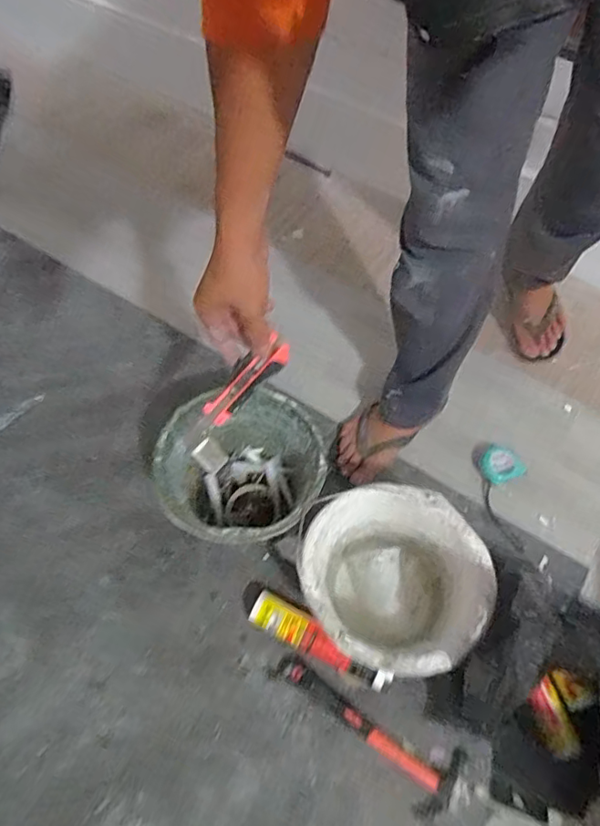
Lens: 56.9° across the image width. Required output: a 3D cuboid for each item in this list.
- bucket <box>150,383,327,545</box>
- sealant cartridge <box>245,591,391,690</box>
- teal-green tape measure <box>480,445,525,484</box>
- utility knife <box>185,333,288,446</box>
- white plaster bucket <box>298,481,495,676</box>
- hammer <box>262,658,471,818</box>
[{"bbox_3d":[-0.092,0.107,0.879,0.243,0.151,0.227,2,62,-3],"label":"bucket"},{"bbox_3d":[0.030,0.343,0.834,0.219,0.055,0.048,25,63,9],"label":"sealant cartridge"},{"bbox_3d":[0.358,0.099,1.000,0.061,0.040,0.069,-35,69,-20],"label":"teal-green tape measure"},{"bbox_3d":[-0.076,-0.022,0.629,0.161,0.023,0.032,-43,64,15],"label":"utility knife"},{"bbox_3d":[0.129,0.255,0.821,0.248,0.171,0.249,2,62,-3],"label":"white plaster bucket"},{"bbox_3d":[0.083,0.454,0.788,0.287,0.026,0.089,26,61,13],"label":"hammer"}]

